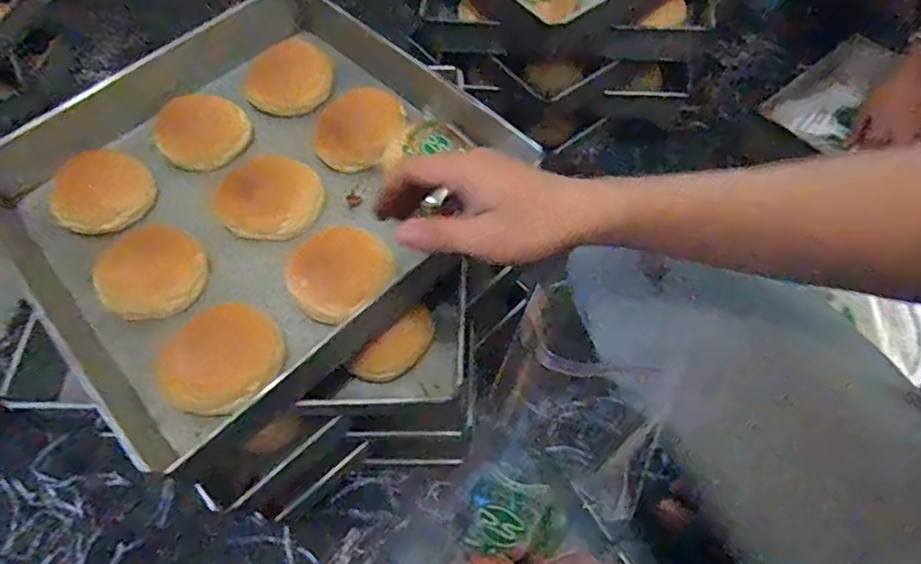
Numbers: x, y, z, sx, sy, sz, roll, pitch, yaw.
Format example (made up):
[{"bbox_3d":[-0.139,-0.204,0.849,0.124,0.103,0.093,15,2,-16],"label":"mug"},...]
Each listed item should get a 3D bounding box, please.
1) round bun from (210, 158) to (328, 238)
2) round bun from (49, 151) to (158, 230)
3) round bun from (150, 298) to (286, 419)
[{"bbox_3d":[-0.196,-0.086,0.574,0.106,0.032,0.082,-3,62,1],"label":"round bun"},{"bbox_3d":[-0.375,-0.096,0.582,0.089,0.038,0.098,35,69,19],"label":"round bun"},{"bbox_3d":[-0.202,0.066,0.477,0.080,0.040,0.102,32,68,18],"label":"round bun"}]

